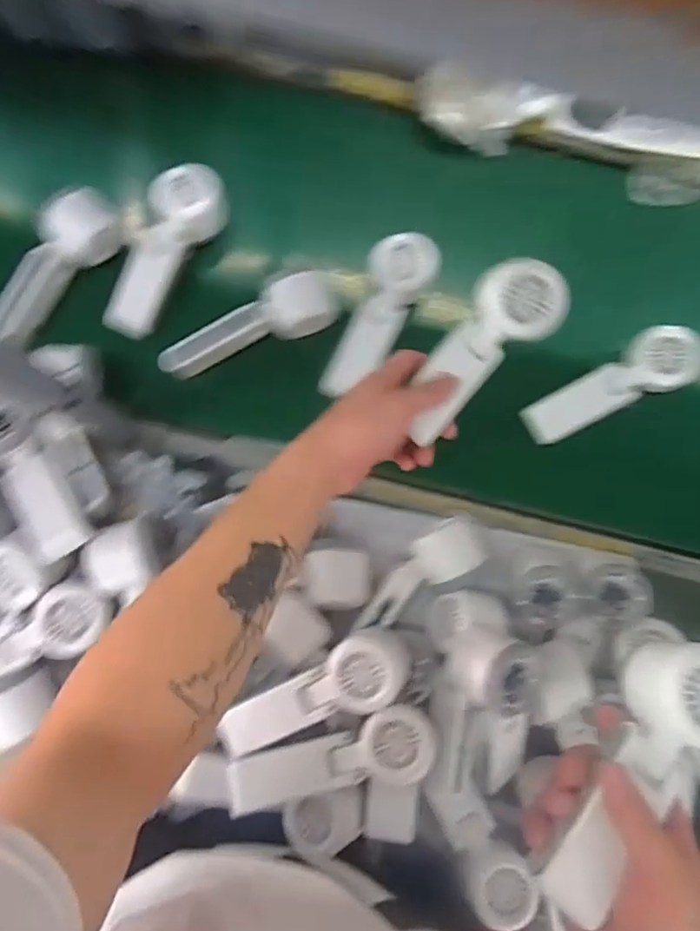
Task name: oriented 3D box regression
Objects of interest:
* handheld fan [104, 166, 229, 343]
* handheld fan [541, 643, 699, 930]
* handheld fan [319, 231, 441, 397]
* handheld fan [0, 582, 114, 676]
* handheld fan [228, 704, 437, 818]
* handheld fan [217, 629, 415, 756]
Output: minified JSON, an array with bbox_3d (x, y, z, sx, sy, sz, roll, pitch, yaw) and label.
[{"bbox_3d":[-0.190,-0.214,0.623,0.069,0.045,0.174,34,93,-28],"label":"handheld fan"},{"bbox_3d":[0.162,0.172,0.355,0.059,0.042,0.163,39,77,3],"label":"handheld fan"},{"bbox_3d":[0.029,-0.143,0.609,0.062,0.032,0.168,25,83,1],"label":"handheld fan"},{"bbox_3d":[-0.286,0.157,0.529,0.177,0.029,0.053,-31,85,-5],"label":"handheld fan"},{"bbox_3d":[-0.015,0.238,0.505,0.165,0.044,0.055,-16,84,-4],"label":"handheld fan"},{"bbox_3d":[-0.032,0.191,0.516,0.176,0.046,0.061,-30,85,12],"label":"handheld fan"}]

